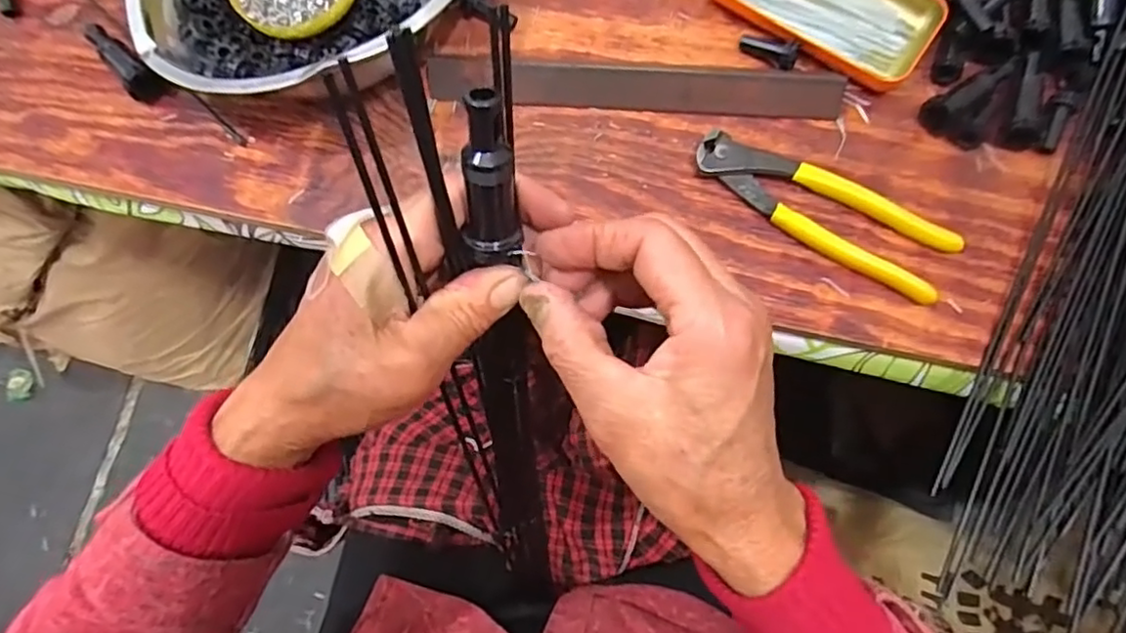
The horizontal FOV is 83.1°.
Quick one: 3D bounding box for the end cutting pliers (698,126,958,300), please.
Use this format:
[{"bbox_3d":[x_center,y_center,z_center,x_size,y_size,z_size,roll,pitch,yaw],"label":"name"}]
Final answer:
[{"bbox_3d":[0.157,-0.065,0.390,0.160,0.014,0.047,28,78,8],"label":"end cutting pliers"}]

